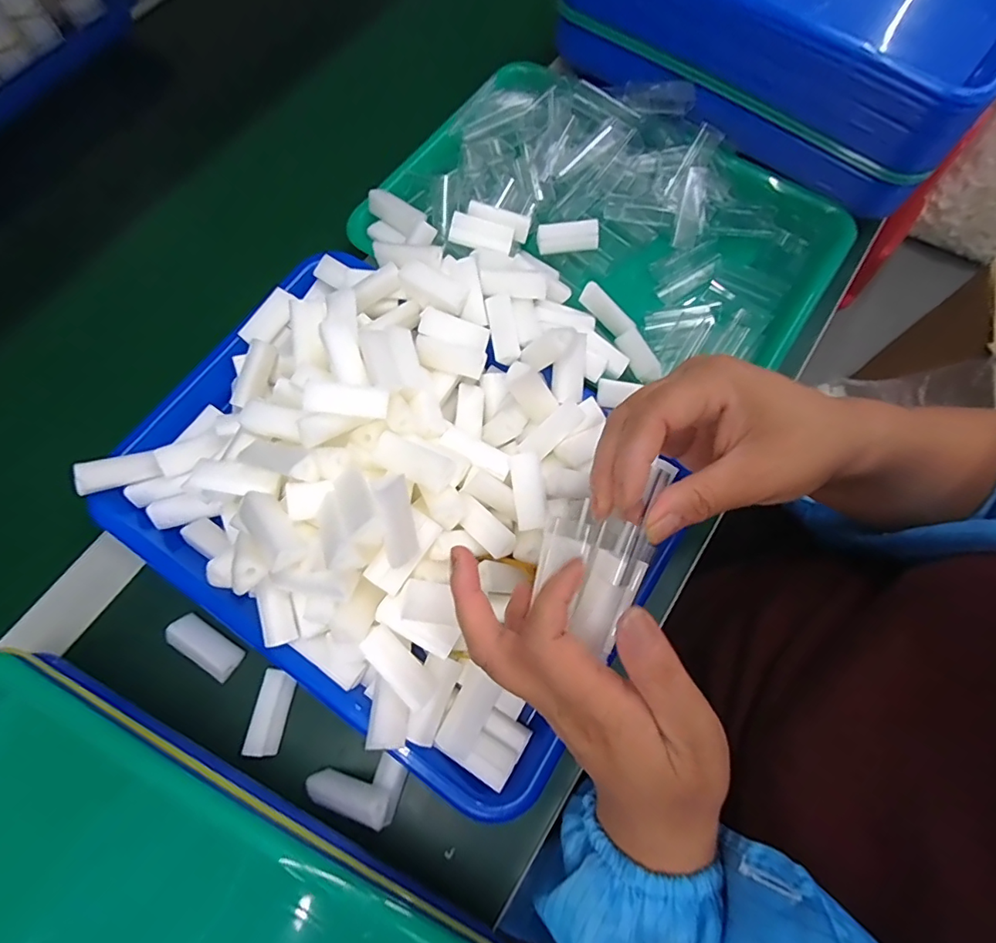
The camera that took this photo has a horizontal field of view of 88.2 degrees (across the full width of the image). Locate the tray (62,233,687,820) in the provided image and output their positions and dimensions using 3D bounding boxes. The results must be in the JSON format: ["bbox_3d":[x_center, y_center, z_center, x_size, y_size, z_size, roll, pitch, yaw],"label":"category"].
[{"bbox_3d":[-0.047,-0.021,0.308,0.325,0.078,0.301,32,74,11],"label":"tray"}]

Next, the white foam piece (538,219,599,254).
[{"bbox_3d":[0.054,-0.181,0.397,0.046,0.022,0.010,-6,26,-2],"label":"white foam piece"}]

